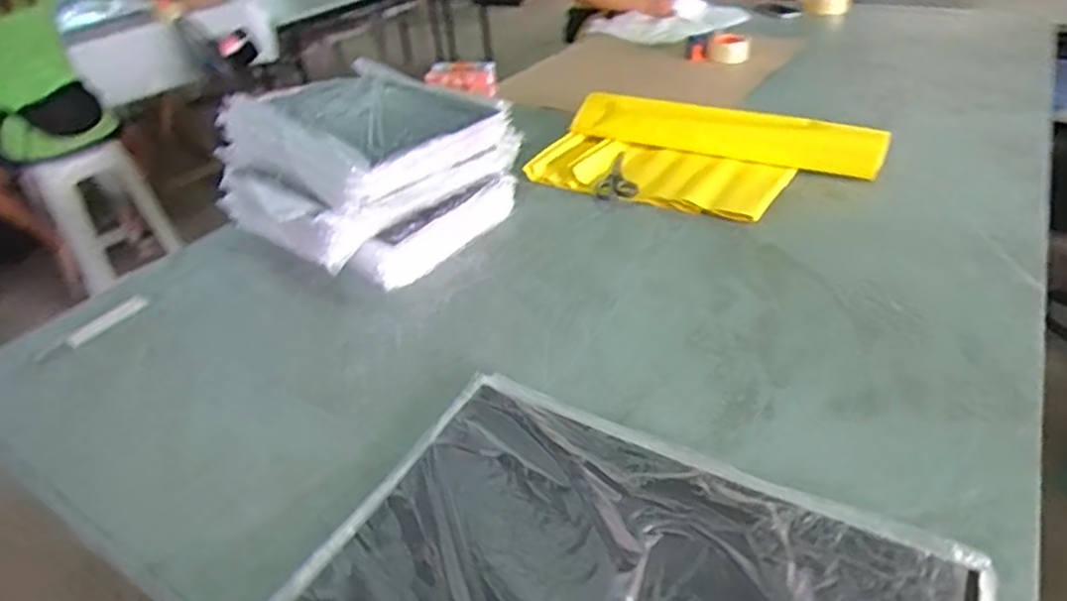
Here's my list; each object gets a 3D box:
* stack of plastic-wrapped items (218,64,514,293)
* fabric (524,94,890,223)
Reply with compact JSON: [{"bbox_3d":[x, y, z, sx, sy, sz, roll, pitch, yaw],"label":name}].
[{"bbox_3d":[-0.287,-0.224,1.083,0.388,0.215,0.375,-34,45,-31],"label":"stack of plastic-wrapped items"},{"bbox_3d":[0.313,-0.277,1.203,0.583,0.074,0.308,14,42,25],"label":"fabric"}]

